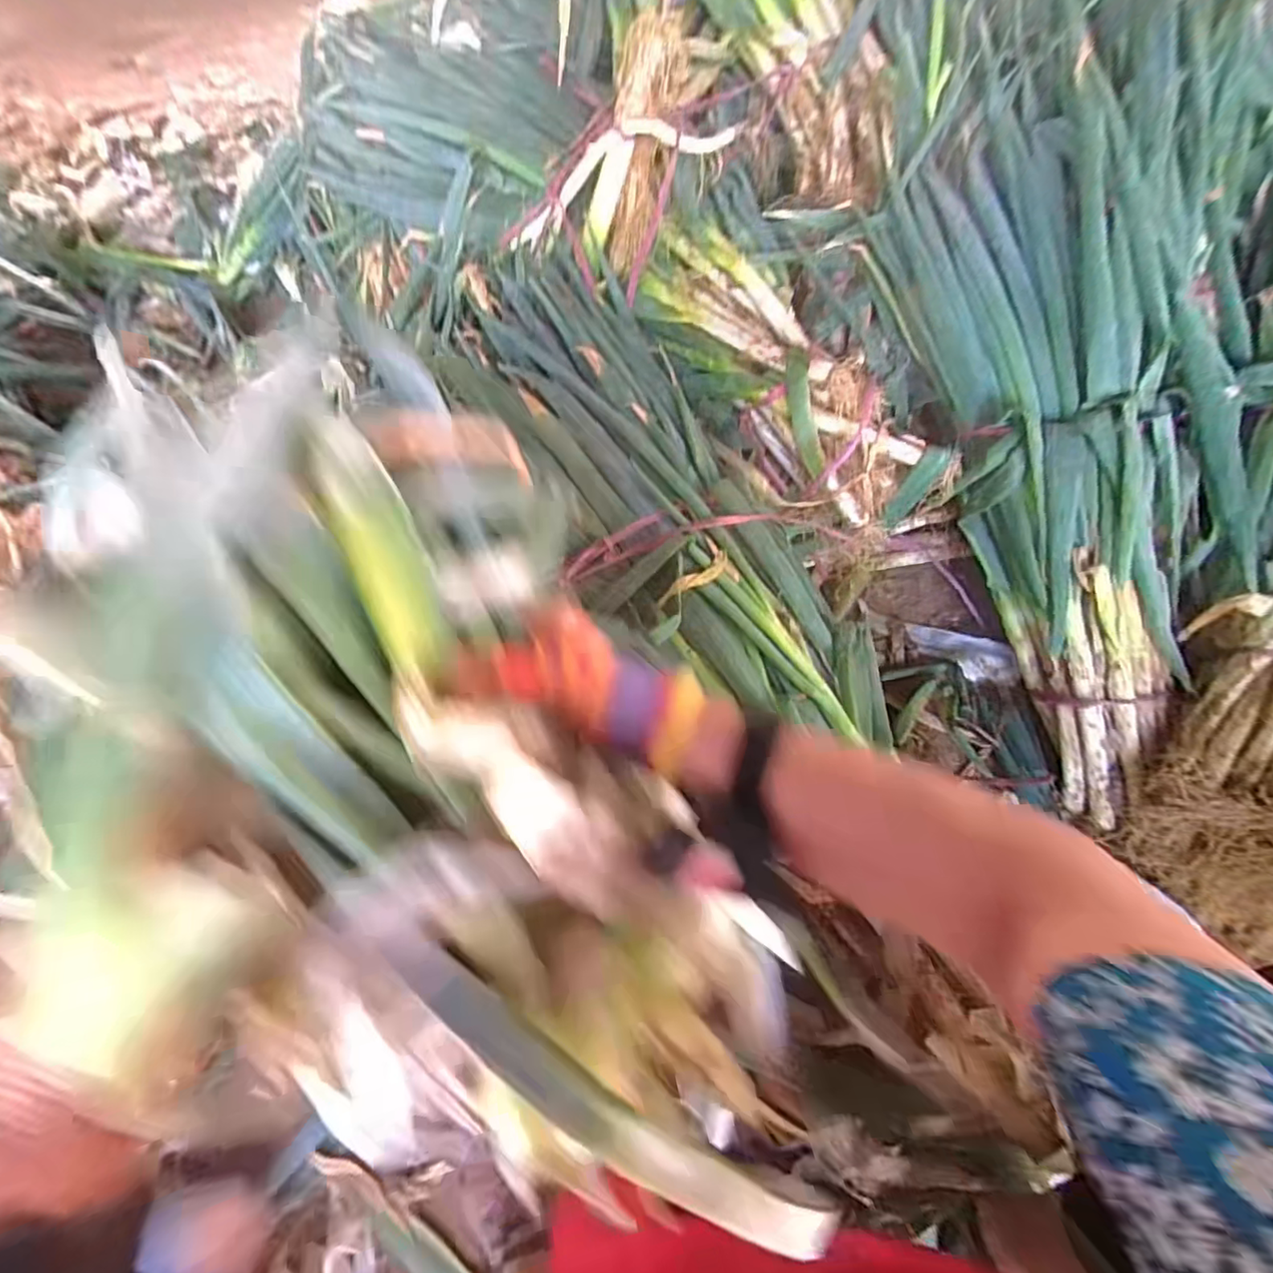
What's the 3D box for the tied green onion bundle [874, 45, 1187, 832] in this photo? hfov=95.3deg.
[{"bbox_3d":[0.472,-0.208,0.663,0.191,0.142,0.818,-14,94,-7],"label":"tied green onion bundle"}]

